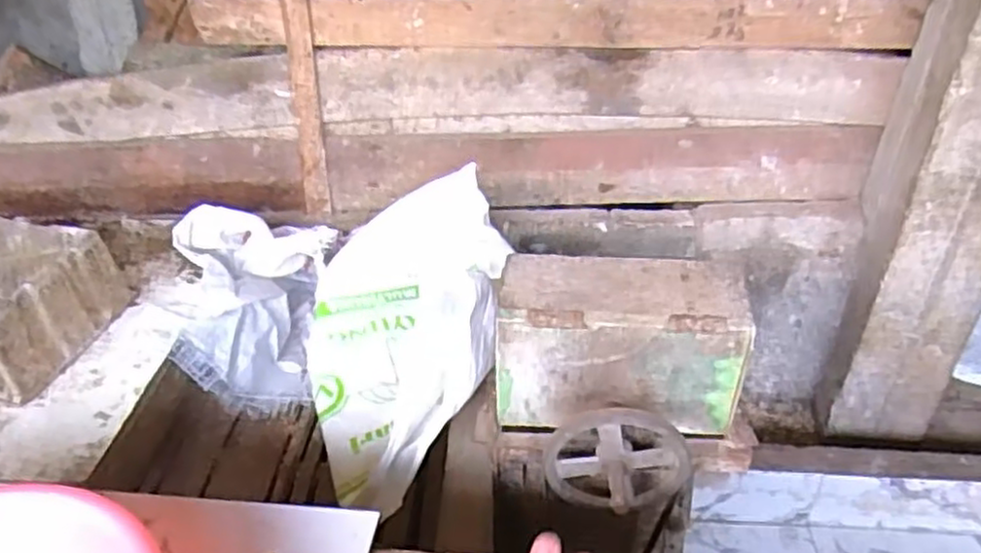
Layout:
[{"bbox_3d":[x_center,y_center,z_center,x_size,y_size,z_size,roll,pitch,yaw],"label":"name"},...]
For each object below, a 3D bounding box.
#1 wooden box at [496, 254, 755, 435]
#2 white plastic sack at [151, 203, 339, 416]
[{"bbox_3d":[0.192,0.102,1.126,0.354,0.229,0.132,3,34,4],"label":"wooden box"},{"bbox_3d":[-0.507,0.061,1.597,0.334,0.271,0.402,-4,34,-6],"label":"white plastic sack"}]

